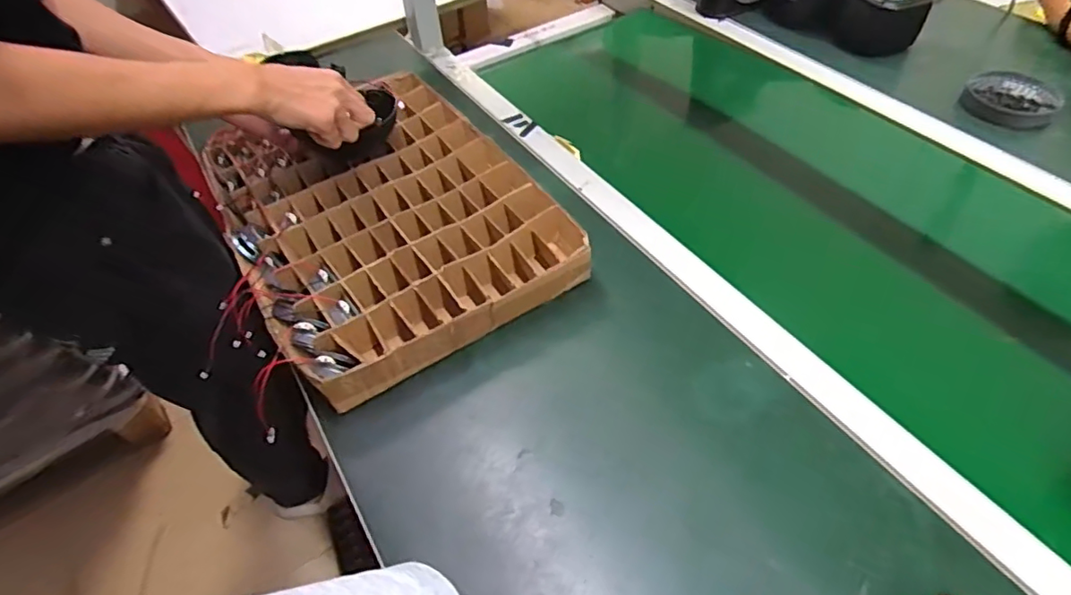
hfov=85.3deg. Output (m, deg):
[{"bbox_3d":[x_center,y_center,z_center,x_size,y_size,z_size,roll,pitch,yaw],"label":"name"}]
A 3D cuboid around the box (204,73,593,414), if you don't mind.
[{"bbox_3d":[-0.195,-0.112,0.712,0.330,0.075,0.460,-28,54,-18],"label":"box"}]

